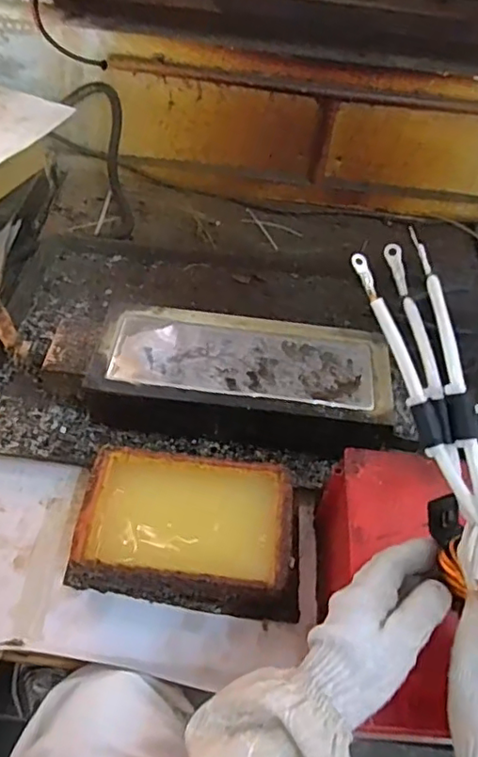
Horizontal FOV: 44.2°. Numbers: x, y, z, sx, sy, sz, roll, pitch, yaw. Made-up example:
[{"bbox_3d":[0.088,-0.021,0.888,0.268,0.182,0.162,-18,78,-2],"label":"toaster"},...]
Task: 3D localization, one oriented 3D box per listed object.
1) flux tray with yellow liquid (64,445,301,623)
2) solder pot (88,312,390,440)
[{"bbox_3d":[-0.044,0.149,0.587,0.216,0.067,0.133,7,49,1],"label":"flux tray with yellow liquid"},{"bbox_3d":[0.001,0.005,0.703,0.334,0.087,0.147,7,49,0],"label":"solder pot"}]

